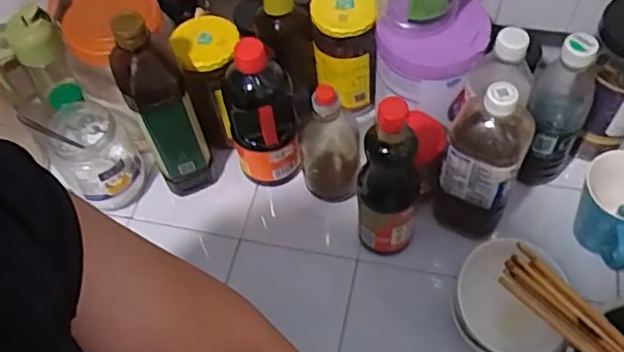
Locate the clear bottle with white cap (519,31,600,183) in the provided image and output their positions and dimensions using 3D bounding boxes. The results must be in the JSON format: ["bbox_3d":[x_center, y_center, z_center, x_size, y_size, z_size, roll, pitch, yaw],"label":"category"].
[{"bbox_3d":[0.281,-0.074,0.694,0.071,0.224,0.066,27,62,20],"label":"clear bottle with white cap"}]

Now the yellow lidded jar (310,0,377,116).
[{"bbox_3d":[0.041,-0.157,0.776,0.076,0.160,0.072,-4,56,1],"label":"yellow lidded jar"}]

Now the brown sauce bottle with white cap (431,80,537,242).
[{"bbox_3d":[0.192,-0.023,0.671,0.083,0.209,0.084,20,60,17],"label":"brown sauce bottle with white cap"}]

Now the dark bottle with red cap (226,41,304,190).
[{"bbox_3d":[-0.059,-0.069,0.726,0.076,0.208,0.064,-8,56,-1],"label":"dark bottle with red cap"}]

